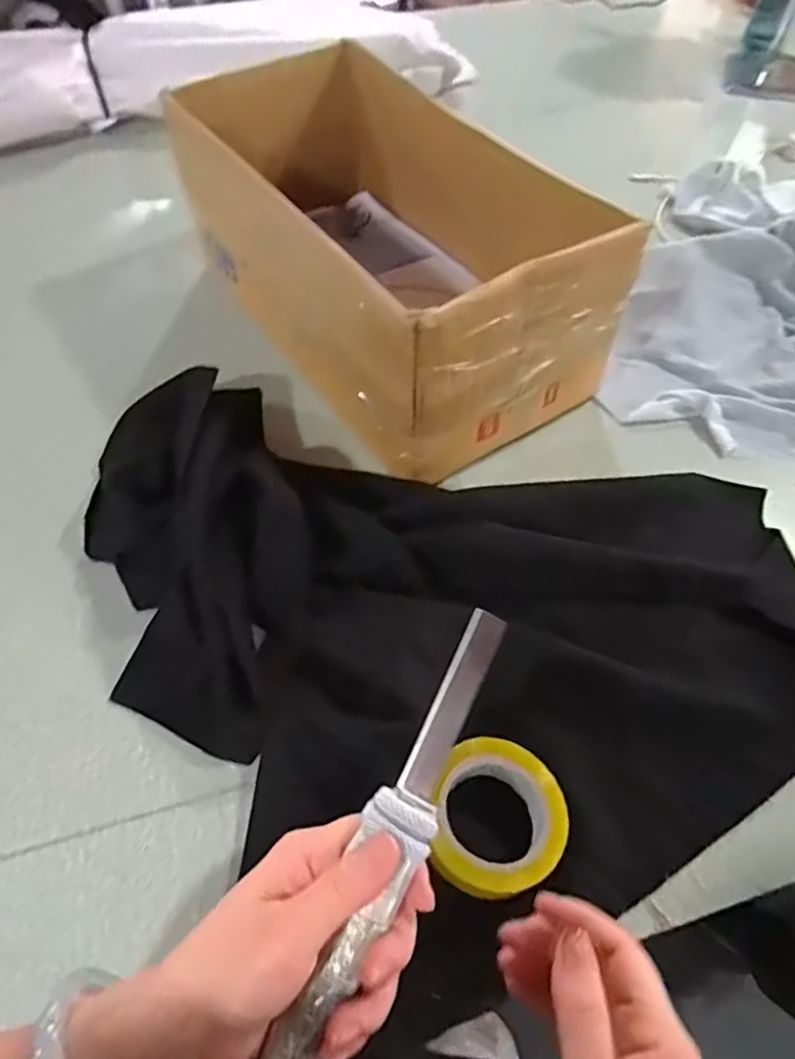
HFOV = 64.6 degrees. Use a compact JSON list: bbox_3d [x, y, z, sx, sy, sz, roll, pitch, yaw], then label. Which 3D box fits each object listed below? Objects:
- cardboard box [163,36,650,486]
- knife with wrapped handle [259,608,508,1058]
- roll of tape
[{"bbox_3d":[-0.021,-0.354,0.801,0.313,0.245,0.557,-28,60,-18],"label":"cardboard box"},{"bbox_3d":[-0.006,0.139,0.265,0.027,0.015,0.221,23,79,15],"label":"knife with wrapped handle"},{"bbox_3d":[0.076,0.234,0.501,0.103,0.063,0.112,0,55,0],"label":"roll of tape"}]

